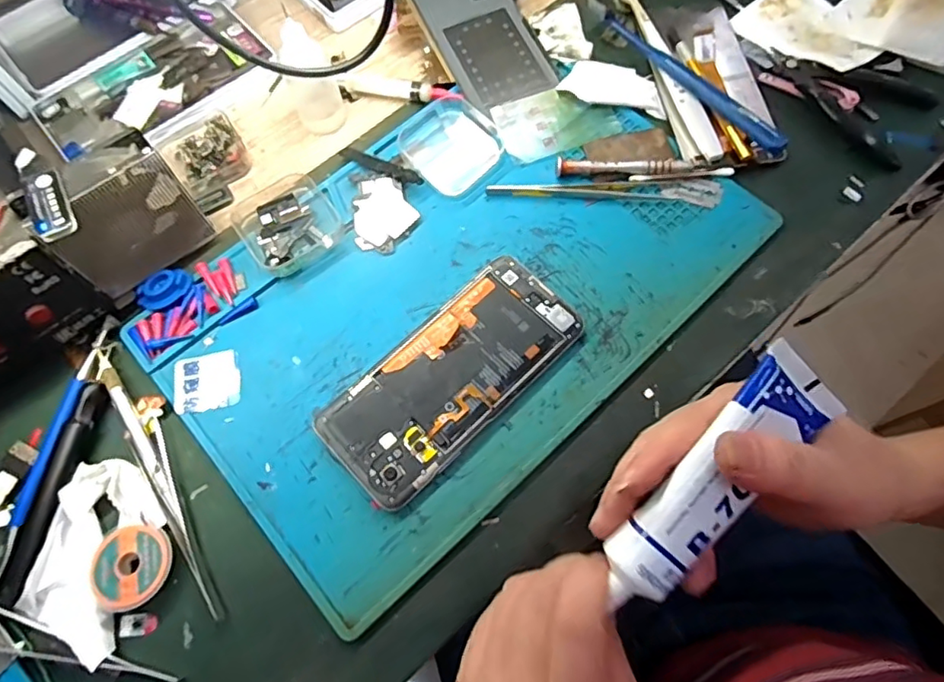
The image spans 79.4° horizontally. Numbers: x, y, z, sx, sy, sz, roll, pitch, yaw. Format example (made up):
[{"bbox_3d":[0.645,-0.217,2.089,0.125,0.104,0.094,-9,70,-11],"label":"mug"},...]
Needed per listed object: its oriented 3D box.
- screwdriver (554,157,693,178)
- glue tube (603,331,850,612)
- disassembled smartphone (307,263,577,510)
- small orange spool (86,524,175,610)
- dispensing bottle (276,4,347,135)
[{"bbox_3d":[0.107,-0.124,0.401,0.095,0.012,0.014,3,69,4],"label":"screwdriver"},{"bbox_3d":[0.099,0.058,0.233,0.037,0.022,0.124,43,87,17],"label":"glue tube"},{"bbox_3d":[-0.012,0.021,0.350,0.163,0.011,0.074,-42,73,-13],"label":"disassembled smartphone"},{"bbox_3d":[-0.188,0.124,0.314,0.042,0.009,0.042,-1,68,2],"label":"small orange spool"},{"bbox_3d":[-0.116,-0.190,0.406,0.035,0.074,0.034,-24,69,-7],"label":"dispensing bottle"}]

